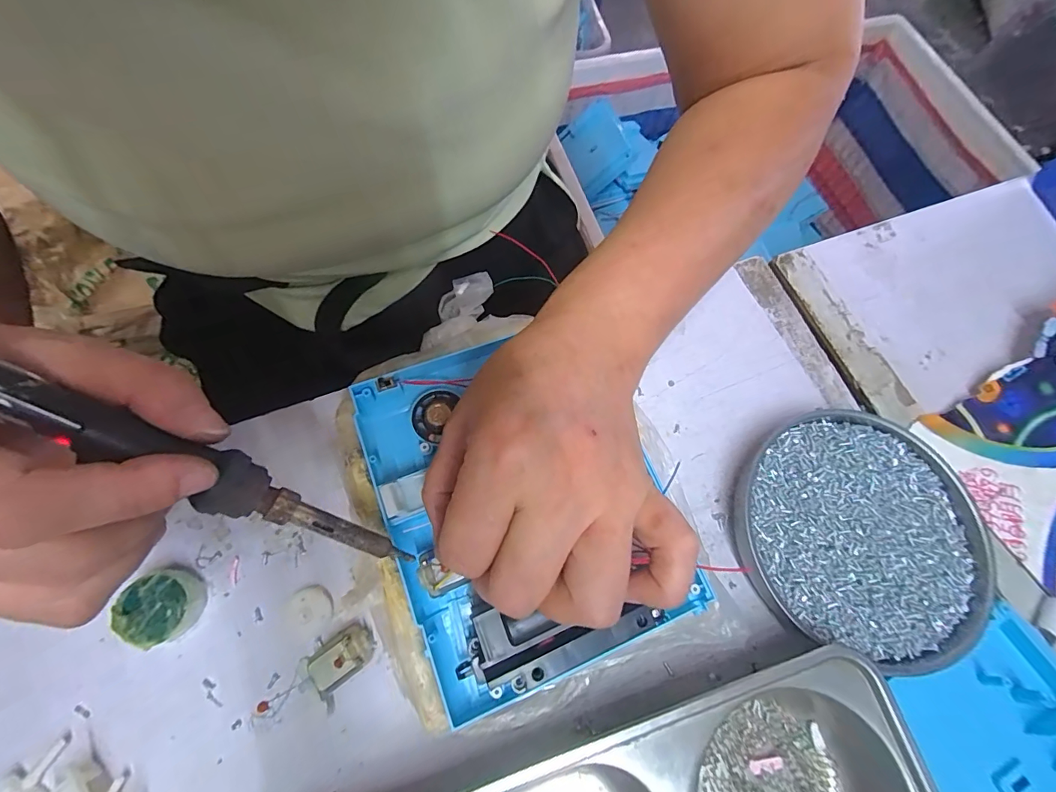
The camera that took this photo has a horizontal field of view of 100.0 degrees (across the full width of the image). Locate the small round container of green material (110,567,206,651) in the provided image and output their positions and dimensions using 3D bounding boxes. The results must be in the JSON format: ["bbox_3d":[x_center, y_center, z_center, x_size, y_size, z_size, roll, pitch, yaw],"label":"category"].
[{"bbox_3d":[-0.180,0.104,0.218,0.031,0.019,0.032,2,69,-4],"label":"small round container of green material"}]

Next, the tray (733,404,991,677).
[{"bbox_3d":[0.189,0.077,0.253,0.129,0.016,0.133,2,69,-4],"label":"tray"}]

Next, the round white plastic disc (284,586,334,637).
[{"bbox_3d":[-0.113,0.111,0.227,0.023,0.005,0.022,2,69,-4],"label":"round white plastic disc"}]

